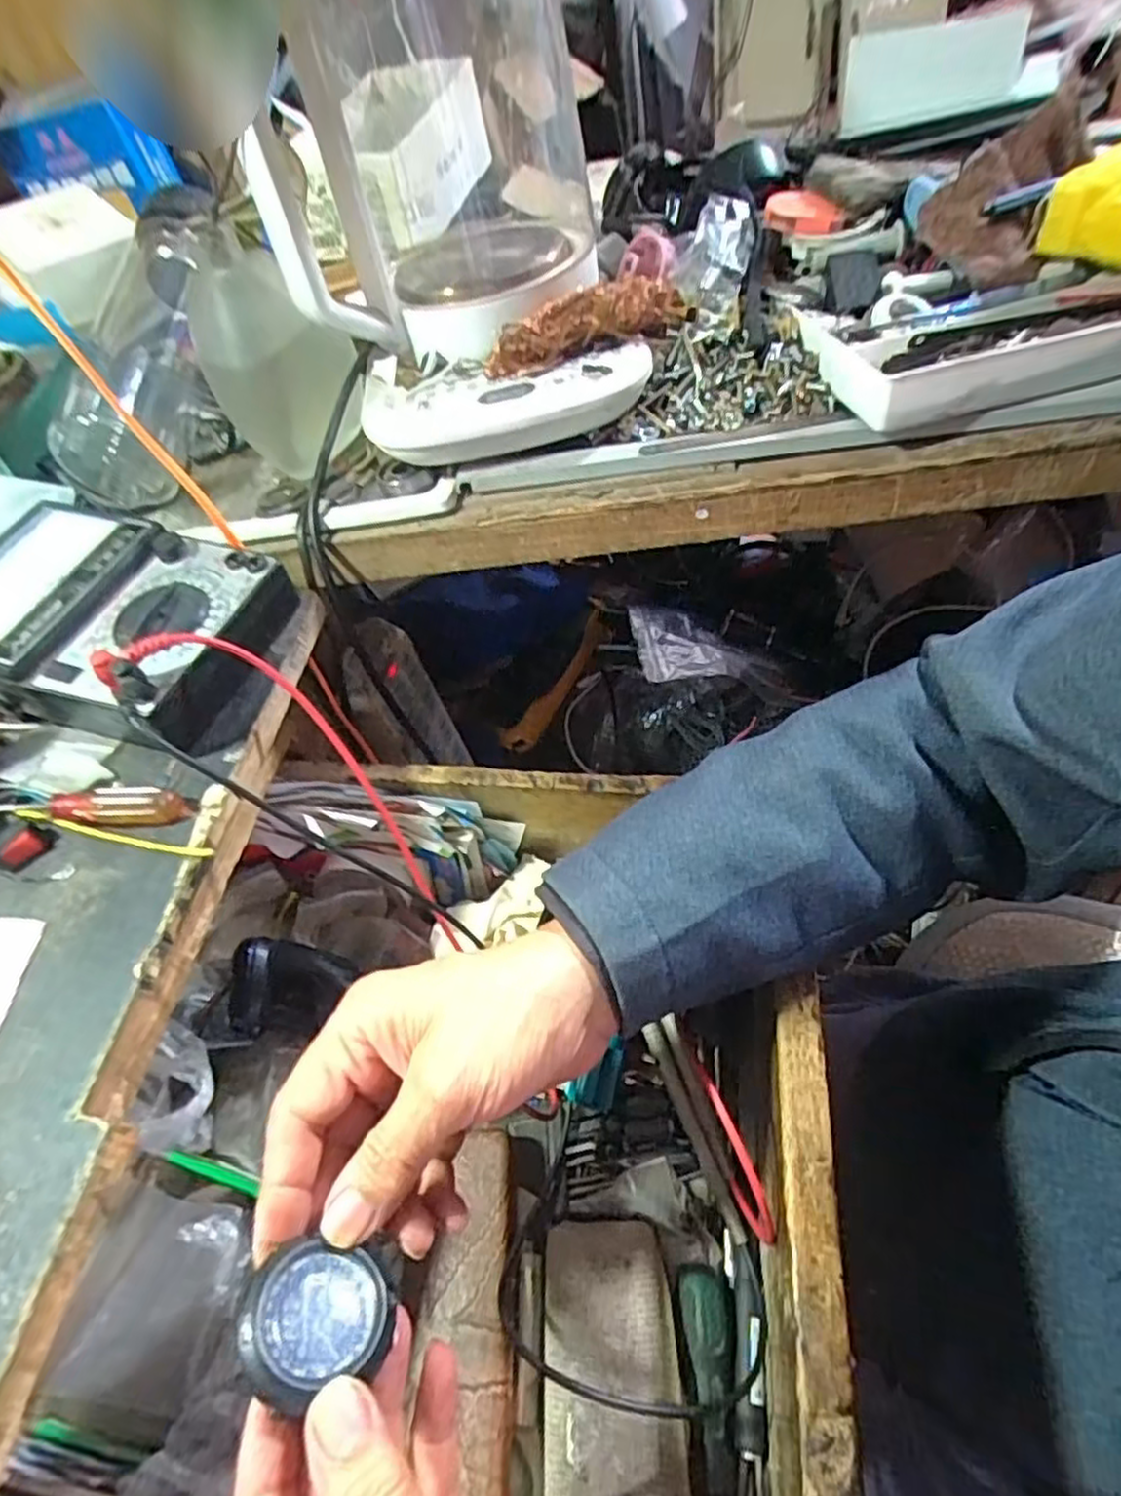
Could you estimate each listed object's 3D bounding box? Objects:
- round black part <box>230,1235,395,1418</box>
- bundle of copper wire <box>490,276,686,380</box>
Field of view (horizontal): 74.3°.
[{"bbox_3d":[-0.079,0.184,0.237,0.046,0.014,0.037,10,34,-19],"label":"round black part"},{"bbox_3d":[0.014,-0.246,0.426,0.117,0.026,0.025,-22,51,-5],"label":"bundle of copper wire"}]

